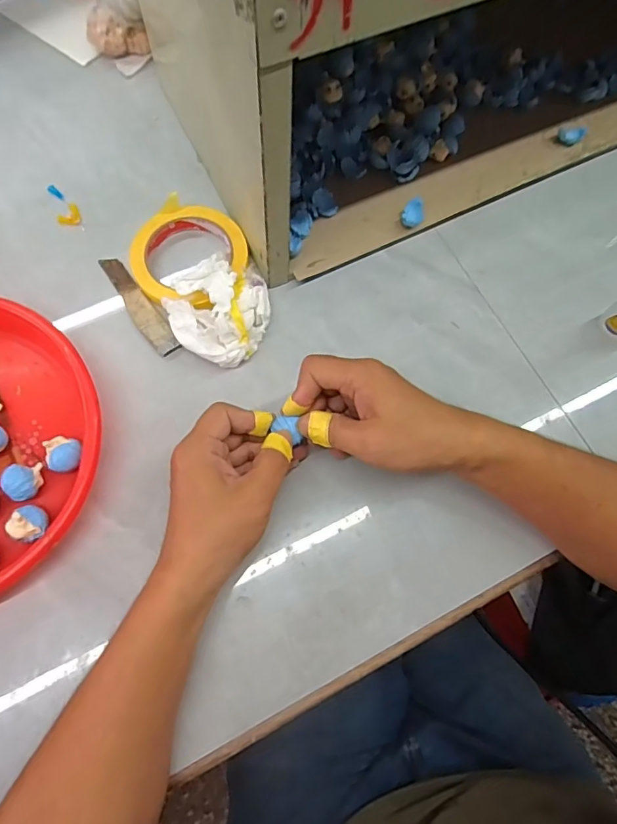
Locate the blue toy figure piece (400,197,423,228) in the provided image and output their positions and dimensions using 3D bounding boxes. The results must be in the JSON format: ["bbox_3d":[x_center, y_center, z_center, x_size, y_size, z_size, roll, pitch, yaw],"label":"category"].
[{"bbox_3d":[0.099,-0.190,0.473,0.020,0.007,0.028,19,73,5],"label":"blue toy figure piece"}]

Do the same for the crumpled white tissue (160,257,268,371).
[{"bbox_3d":[-0.079,-0.091,0.436,0.084,0.040,0.092,22,73,6],"label":"crumpled white tissue"}]

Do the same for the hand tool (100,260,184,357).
[{"bbox_3d":[-0.154,-0.100,0.455,0.028,0.008,0.118,-34,76,-11],"label":"hand tool"}]

